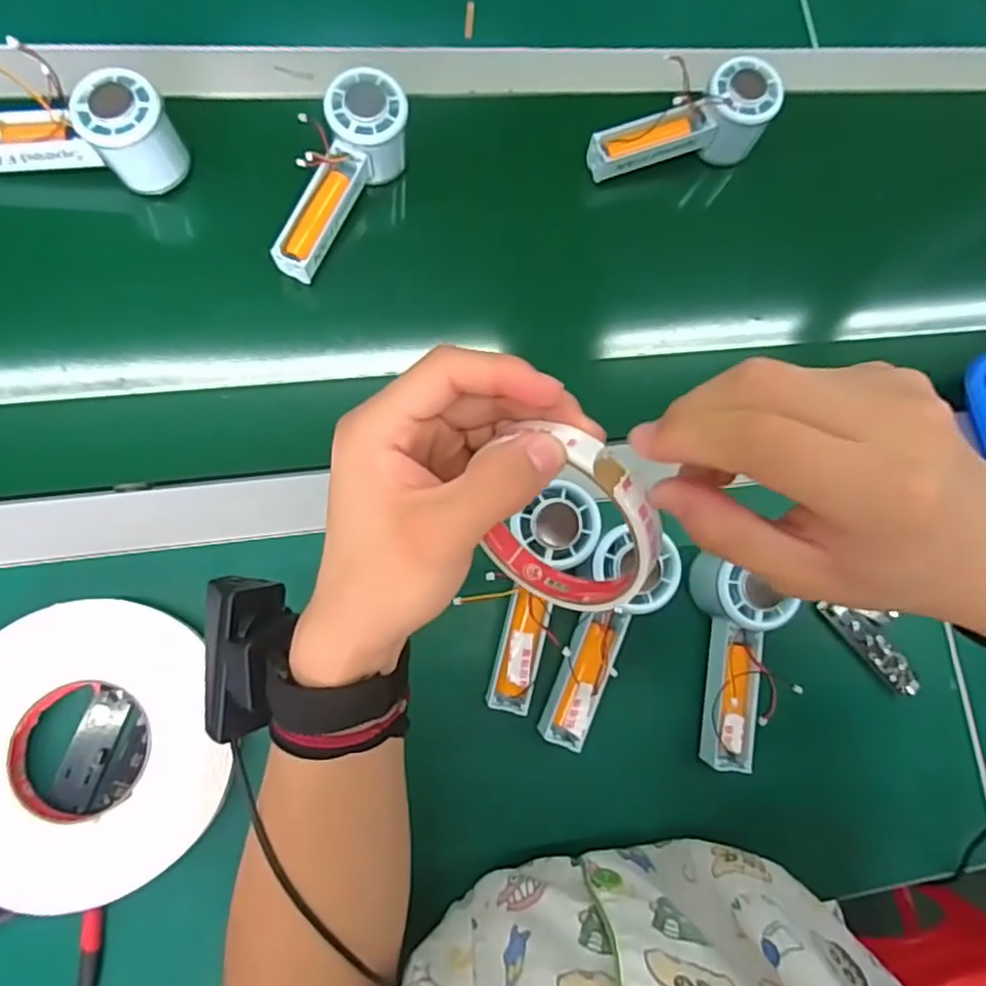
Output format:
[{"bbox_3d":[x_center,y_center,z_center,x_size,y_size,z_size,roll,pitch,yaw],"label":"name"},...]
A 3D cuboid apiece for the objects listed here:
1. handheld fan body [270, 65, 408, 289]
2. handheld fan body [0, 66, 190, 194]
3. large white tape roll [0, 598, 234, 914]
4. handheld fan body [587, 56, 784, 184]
[{"bbox_3d":[-0.109,-0.225,0.479,0.053,0.061,0.147,19,82,-3],"label":"handheld fan body"},{"bbox_3d":[-0.303,-0.254,0.462,0.152,0.066,0.053,-1,84,-5],"label":"handheld fan body"},{"bbox_3d":[-0.248,0.154,0.386,0.157,0.019,0.170,-20,86,-7],"label":"large white tape roll"},{"bbox_3d":[0.154,-0.290,0.521,0.149,0.058,0.057,-26,86,-8],"label":"handheld fan body"}]

